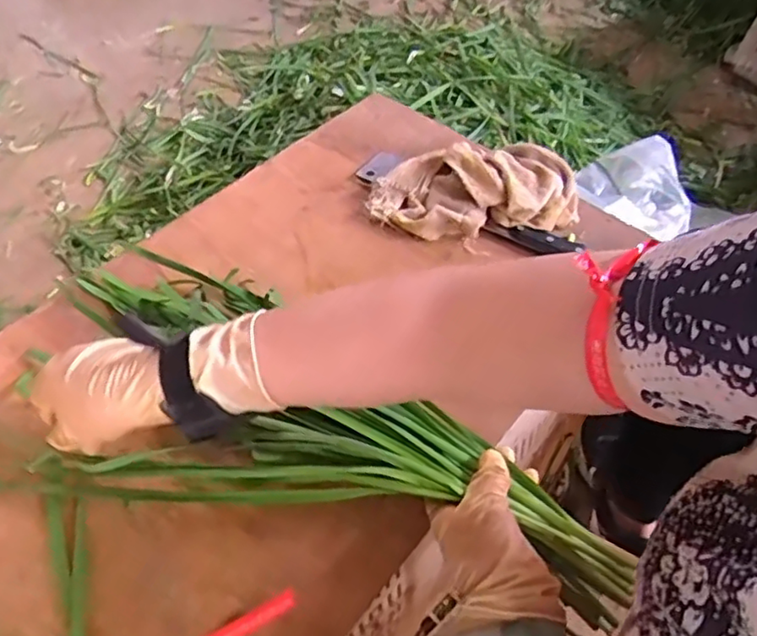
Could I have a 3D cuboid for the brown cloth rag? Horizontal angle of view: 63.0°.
[{"bbox_3d":[0.111,-0.143,0.693,0.237,0.056,0.109,-3,53,-5],"label":"brown cloth rag"}]

